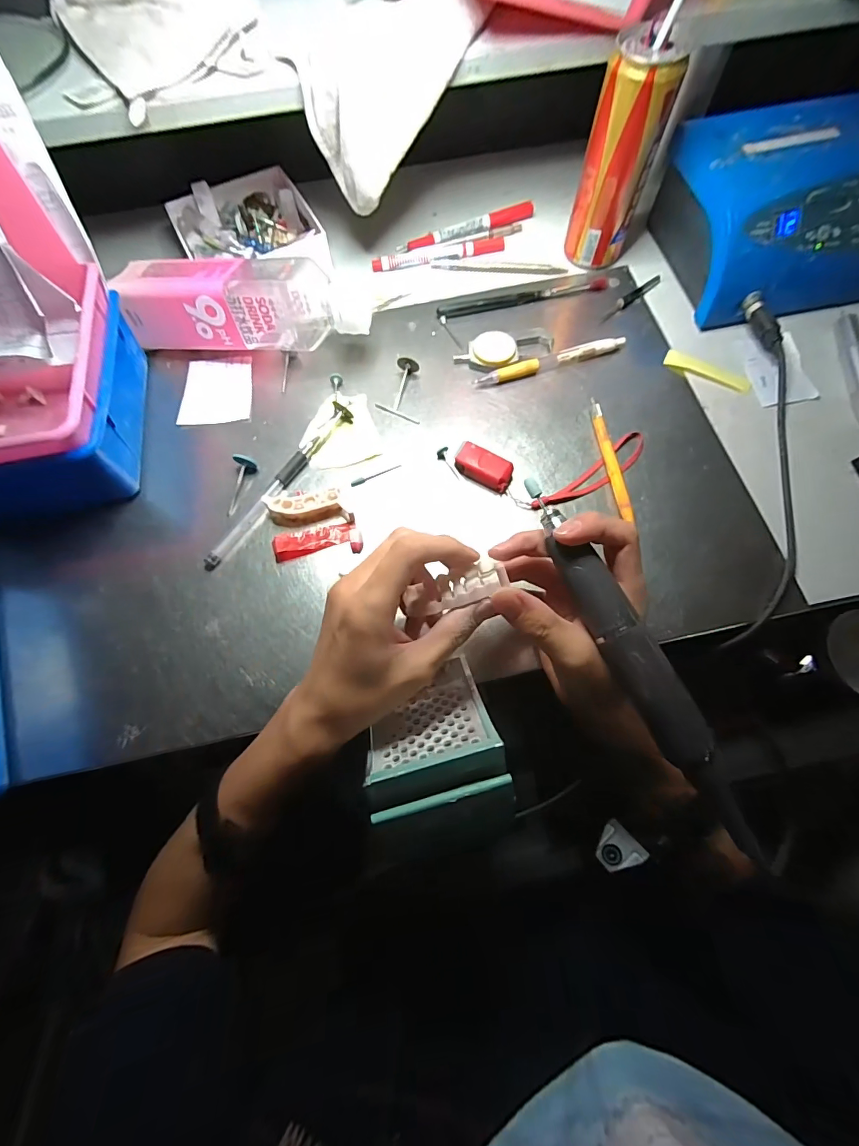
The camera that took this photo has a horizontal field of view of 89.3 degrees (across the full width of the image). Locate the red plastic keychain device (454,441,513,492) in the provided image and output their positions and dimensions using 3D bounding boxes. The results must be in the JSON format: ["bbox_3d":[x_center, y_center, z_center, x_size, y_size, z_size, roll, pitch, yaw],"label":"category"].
[{"bbox_3d":[0.042,-0.082,0.343,0.045,0.018,0.024,29,74,10],"label":"red plastic keychain device"}]

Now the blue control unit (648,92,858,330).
[{"bbox_3d":[0.341,-0.332,0.399,0.231,0.079,0.167,-10,71,-3],"label":"blue control unit"}]

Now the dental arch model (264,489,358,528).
[{"bbox_3d":[-0.092,-0.050,0.332,0.063,0.016,0.021,-5,71,-1],"label":"dental arch model"}]

